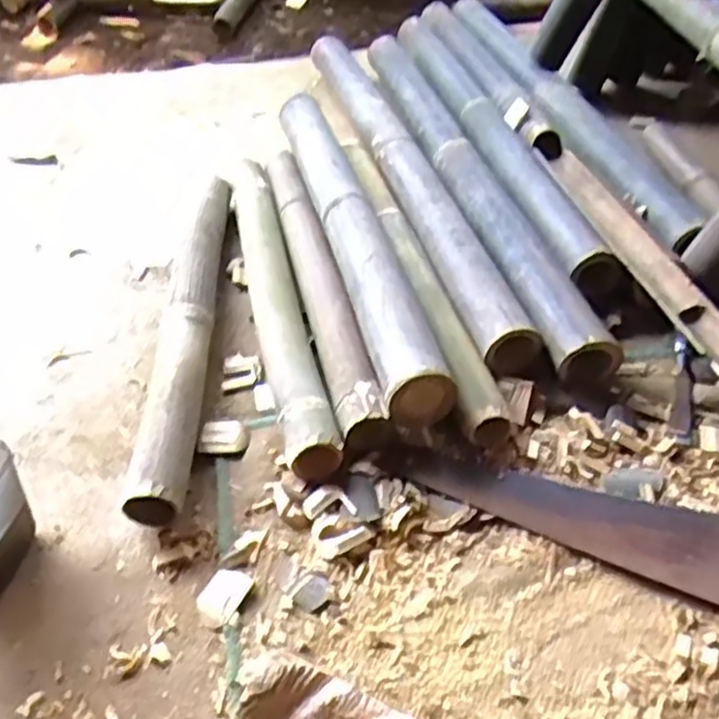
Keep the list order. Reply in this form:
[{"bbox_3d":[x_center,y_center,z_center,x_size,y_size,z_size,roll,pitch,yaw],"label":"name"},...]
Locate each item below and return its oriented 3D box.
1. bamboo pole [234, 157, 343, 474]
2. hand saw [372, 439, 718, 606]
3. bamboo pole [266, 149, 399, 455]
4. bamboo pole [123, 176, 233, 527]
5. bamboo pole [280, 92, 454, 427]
[{"bbox_3d":[-0.119,-0.099,1.036,0.067,0.059,0.657,-12,45,-6],"label":"bamboo pole"},{"bbox_3d":[0.273,0.147,0.744,0.502,0.048,0.119,21,50,25],"label":"hand saw"},{"bbox_3d":[-0.064,-0.127,1.059,0.059,0.057,0.663,-13,45,-7],"label":"bamboo pole"},{"bbox_3d":[-0.222,-0.059,1.007,0.061,0.066,0.639,-5,44,2],"label":"bamboo pole"},{"bbox_3d":[-0.013,-0.203,1.077,0.083,0.061,0.766,-13,45,-7],"label":"bamboo pole"}]

